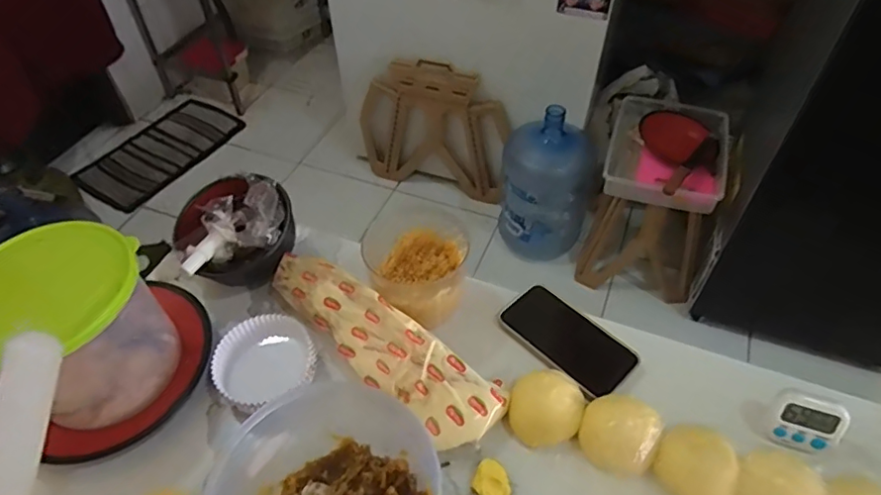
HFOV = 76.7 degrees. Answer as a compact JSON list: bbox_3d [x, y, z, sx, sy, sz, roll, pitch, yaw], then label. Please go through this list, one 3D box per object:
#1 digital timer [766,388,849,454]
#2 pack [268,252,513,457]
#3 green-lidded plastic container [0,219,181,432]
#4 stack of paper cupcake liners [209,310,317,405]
[{"bbox_3d":[0.349,0.168,0.530,0.060,0.057,0.012,20,21,16],"label":"digital timer"},{"bbox_3d":[-0.073,0.097,0.591,0.300,0.050,0.079,31,56,26],"label":"pack"},{"bbox_3d":[-0.355,0.079,0.543,0.149,0.146,0.153,18,52,17],"label":"green-lidded plastic container"},{"bbox_3d":[-0.186,0.117,0.593,0.100,0.033,0.094,-13,50,-9],"label":"stack of paper cupcake liners"}]

